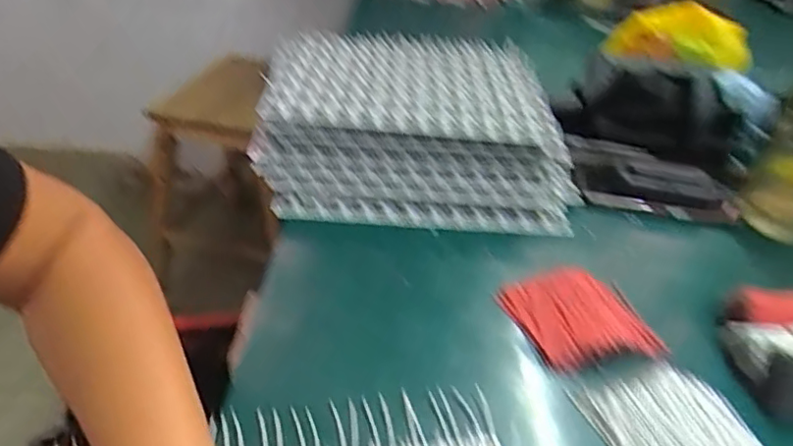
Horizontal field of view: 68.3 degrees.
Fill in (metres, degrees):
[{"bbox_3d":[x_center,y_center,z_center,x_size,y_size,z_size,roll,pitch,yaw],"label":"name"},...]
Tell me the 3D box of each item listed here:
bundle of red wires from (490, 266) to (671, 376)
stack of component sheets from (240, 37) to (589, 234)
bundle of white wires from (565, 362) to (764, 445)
[{"bbox_3d":[0.150,0.074,0.478,0.109,0.017,0.098,-6,35,-15],"label":"bundle of red wires"},{"bbox_3d":[0.017,-0.123,0.680,0.326,0.091,0.313,1,34,-5],"label":"stack of component sheets"},{"bbox_3d":[0.188,0.138,0.384,0.106,0.020,0.099,-6,35,-15],"label":"bundle of white wires"}]

